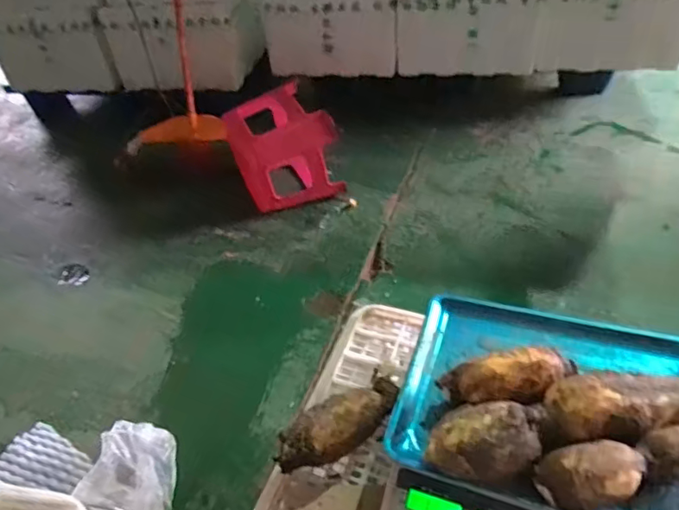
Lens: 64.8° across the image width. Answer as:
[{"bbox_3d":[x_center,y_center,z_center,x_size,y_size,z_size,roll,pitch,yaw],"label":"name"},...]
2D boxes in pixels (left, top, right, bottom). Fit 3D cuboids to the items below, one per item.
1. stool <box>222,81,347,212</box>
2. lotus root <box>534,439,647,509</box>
[{"bbox_3d":[-0.172,-0.321,1.556,0.266,0.212,0.343,-18,44,-15],"label":"stool"},{"bbox_3d":[0.231,0.201,0.491,0.095,0.047,0.054,-14,43,-10],"label":"lotus root"}]

